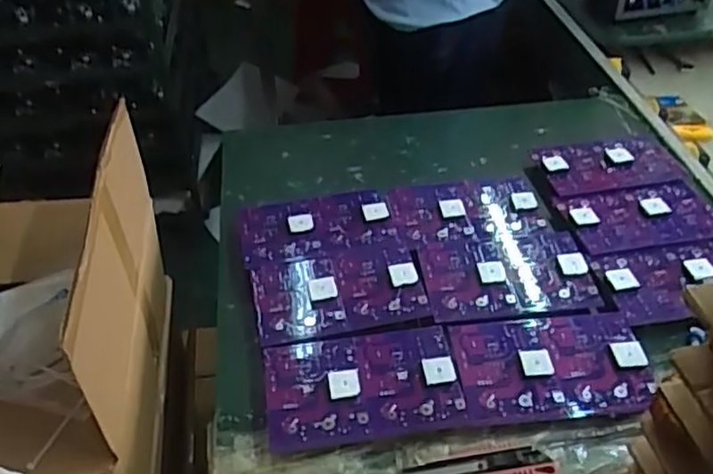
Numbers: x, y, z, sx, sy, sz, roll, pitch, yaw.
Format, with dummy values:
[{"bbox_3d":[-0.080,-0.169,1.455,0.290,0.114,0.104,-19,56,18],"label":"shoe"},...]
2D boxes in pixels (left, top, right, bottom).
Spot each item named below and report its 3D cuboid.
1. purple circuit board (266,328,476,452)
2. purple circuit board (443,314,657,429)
[{"bbox_3d":[0.004,0.154,0.709,0.200,0.015,0.127,-7,47,-1],"label":"purple circuit board"},{"bbox_3d":[0.206,0.134,0.719,0.199,0.018,0.126,-4,45,-2],"label":"purple circuit board"}]

